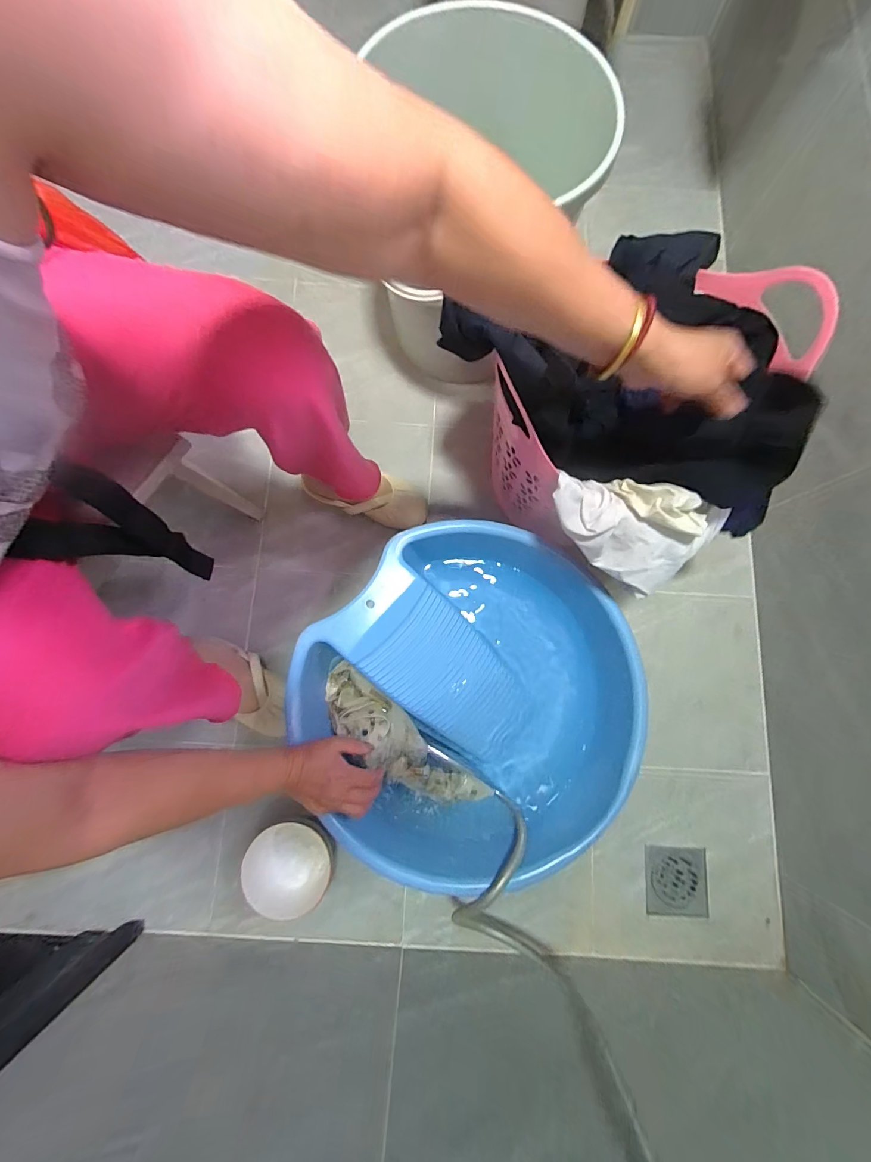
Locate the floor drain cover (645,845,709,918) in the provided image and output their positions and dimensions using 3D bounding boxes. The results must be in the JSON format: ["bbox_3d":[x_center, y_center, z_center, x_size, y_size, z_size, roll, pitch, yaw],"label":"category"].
[{"bbox_3d":[0.394,0.491,0.651,0.094,0.013,0.102,3,79,0],"label":"floor drain cover"}]

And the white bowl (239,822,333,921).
[{"bbox_3d":[-0.225,0.438,0.609,0.121,0.063,0.099,10,79,1],"label":"white bowl"}]

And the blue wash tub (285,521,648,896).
[{"bbox_3d":[0.051,0.172,0.611,0.436,0.170,0.463,0,79,-1],"label":"blue wash tub"}]

